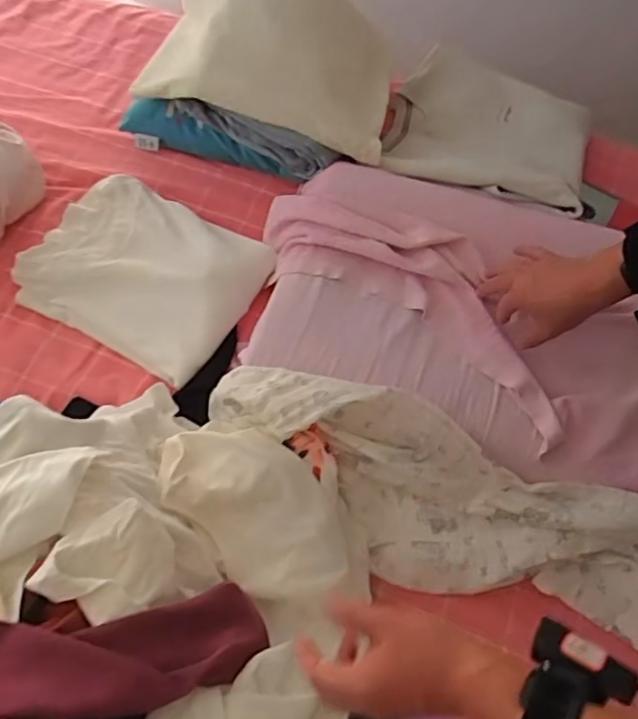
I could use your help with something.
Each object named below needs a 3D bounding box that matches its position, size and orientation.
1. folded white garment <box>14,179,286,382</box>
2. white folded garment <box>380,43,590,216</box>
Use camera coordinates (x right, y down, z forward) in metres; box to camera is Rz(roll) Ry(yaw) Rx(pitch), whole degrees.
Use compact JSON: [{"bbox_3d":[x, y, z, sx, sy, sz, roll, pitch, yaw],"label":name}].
[{"bbox_3d":[-0.252,-0.131,0.844,0.324,0.052,0.250,28,67,11],"label":"folded white garment"},{"bbox_3d":[0.271,-0.370,0.922,0.313,0.089,0.360,18,65,6],"label":"white folded garment"}]

